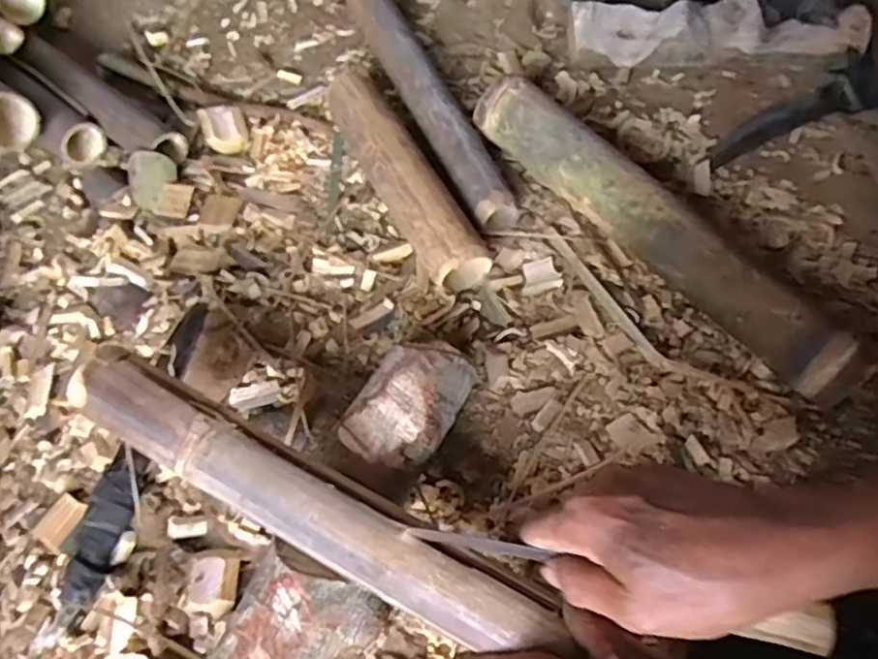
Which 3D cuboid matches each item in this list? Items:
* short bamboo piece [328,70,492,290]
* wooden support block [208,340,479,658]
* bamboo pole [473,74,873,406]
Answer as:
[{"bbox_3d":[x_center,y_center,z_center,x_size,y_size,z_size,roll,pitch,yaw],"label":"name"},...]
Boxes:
[{"bbox_3d":[-0.034,-0.145,0.663,0.060,0.061,0.249,-27,64,-11],"label":"short bamboo piece"},{"bbox_3d":[-0.068,0.151,0.499,0.089,0.061,0.323,22,64,14],"label":"wooden support block"},{"bbox_3d":[0.192,-0.090,0.620,0.054,0.070,0.404,-39,67,-17],"label":"bamboo pole"}]

